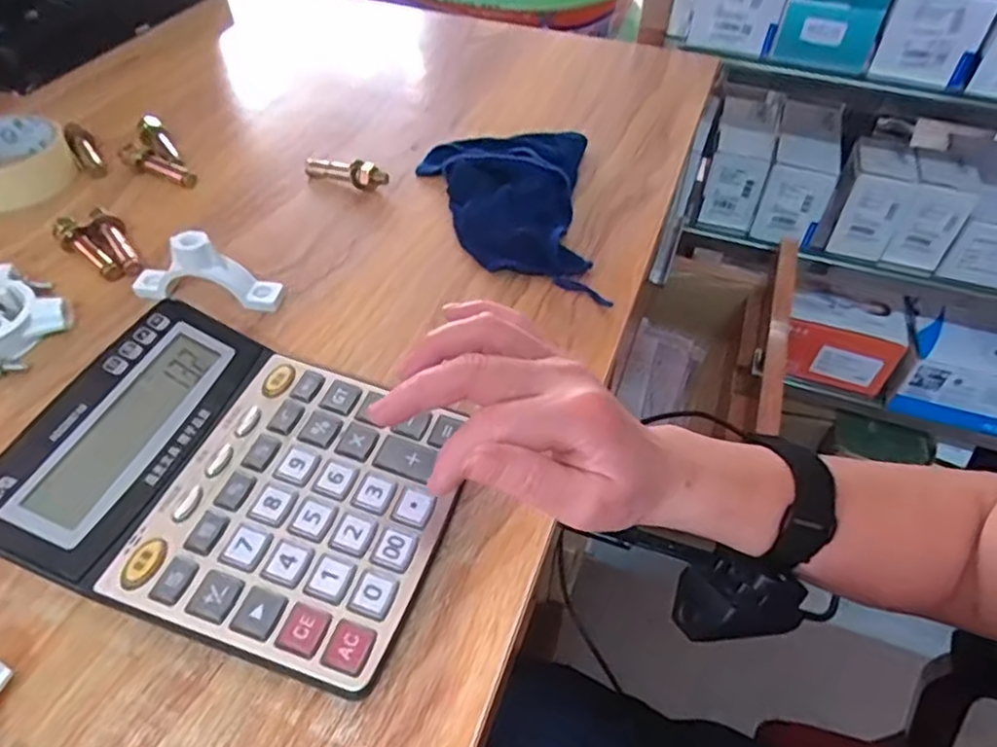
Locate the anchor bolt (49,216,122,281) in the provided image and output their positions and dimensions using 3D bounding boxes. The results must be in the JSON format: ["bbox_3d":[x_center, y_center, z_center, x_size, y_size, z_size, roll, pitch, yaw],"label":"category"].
[{"bbox_3d":[-0.262,-0.079,0.422,0.063,0.015,0.016,34,55,25],"label":"anchor bolt"}]

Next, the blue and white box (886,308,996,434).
[{"bbox_3d":[0.642,0.007,0.889,0.188,0.106,0.083,14,49,10],"label":"blue and white box"}]

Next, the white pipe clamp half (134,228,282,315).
[{"bbox_3d":[-0.177,-0.062,0.393,0.089,0.043,0.021,8,48,5],"label":"white pipe clamp half"}]

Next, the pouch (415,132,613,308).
[{"bbox_3d":[0.007,-0.123,0.460,0.116,0.035,0.173,1,48,-2],"label":"pouch"}]

